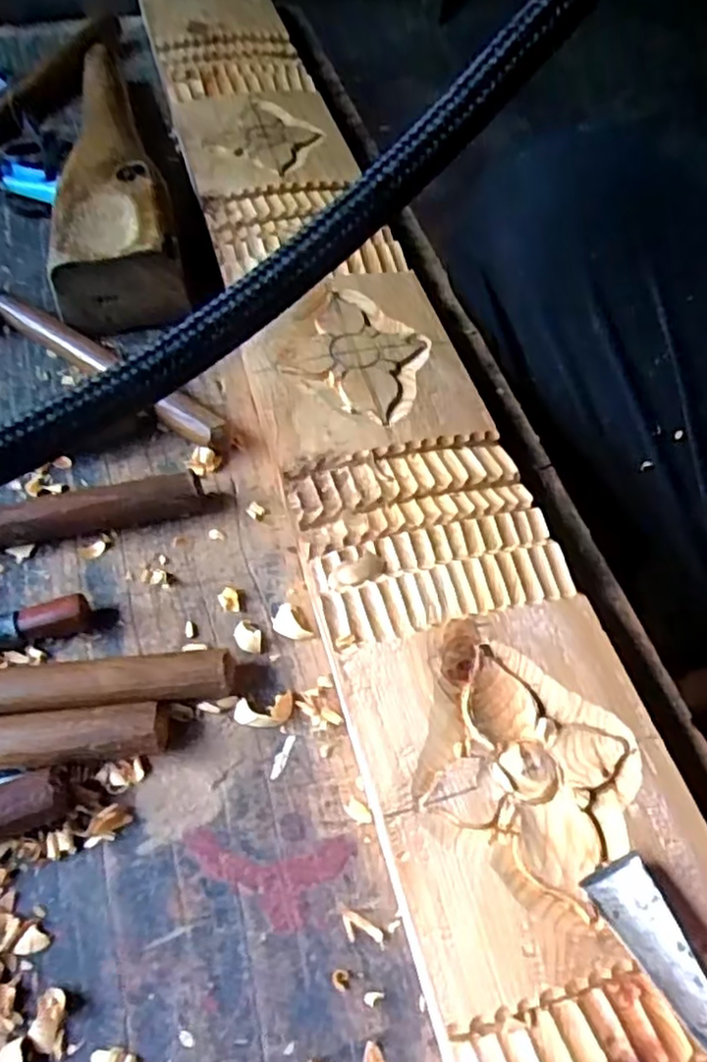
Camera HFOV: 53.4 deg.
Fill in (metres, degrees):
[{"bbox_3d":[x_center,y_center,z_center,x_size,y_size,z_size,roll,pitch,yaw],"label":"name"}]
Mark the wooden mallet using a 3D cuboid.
[{"bbox_3d":[-0.150,-0.227,0.427,0.064,0.046,0.289,-10,58,-12],"label":"wooden mallet"}]

